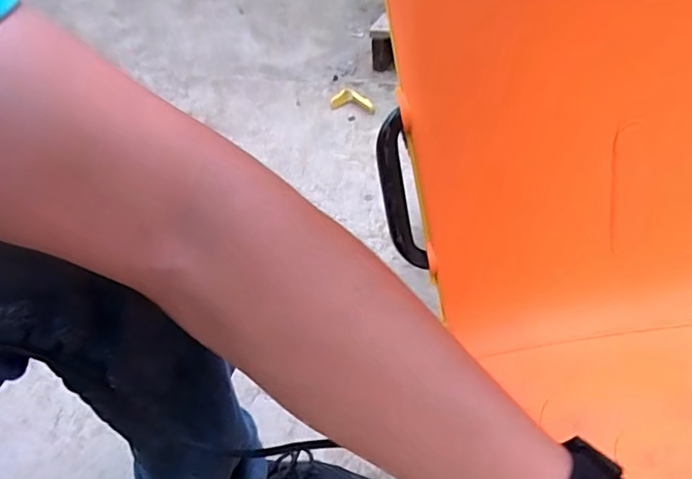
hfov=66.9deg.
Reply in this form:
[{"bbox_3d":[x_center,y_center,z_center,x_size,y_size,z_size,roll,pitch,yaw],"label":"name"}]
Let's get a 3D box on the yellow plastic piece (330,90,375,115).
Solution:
[{"bbox_3d":[0.015,-0.333,1.262,0.103,0.023,0.080,-2,42,2],"label":"yellow plastic piece"}]

